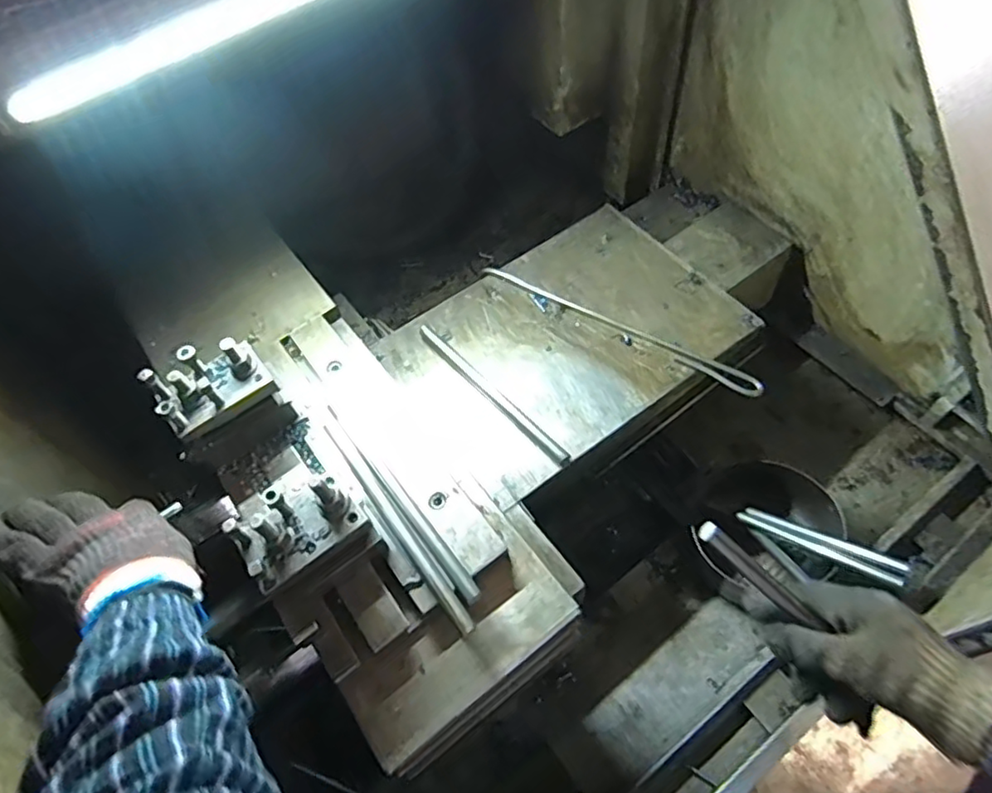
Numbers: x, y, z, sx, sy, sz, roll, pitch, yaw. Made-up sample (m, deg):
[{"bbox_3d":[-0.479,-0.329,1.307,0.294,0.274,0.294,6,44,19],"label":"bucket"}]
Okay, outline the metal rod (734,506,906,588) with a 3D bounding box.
[{"bbox_3d":[0.377,0.170,0.734,0.024,0.014,0.187,-45,35,-20],"label":"metal rod"}]

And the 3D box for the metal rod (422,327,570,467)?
[{"bbox_3d":[-0.006,-0.005,0.726,0.016,0.012,0.248,-38,63,-17],"label":"metal rod"}]

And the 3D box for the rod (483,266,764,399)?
[{"bbox_3d":[0.145,-0.085,0.769,0.368,0.008,0.025,26,64,19],"label":"rod"}]

